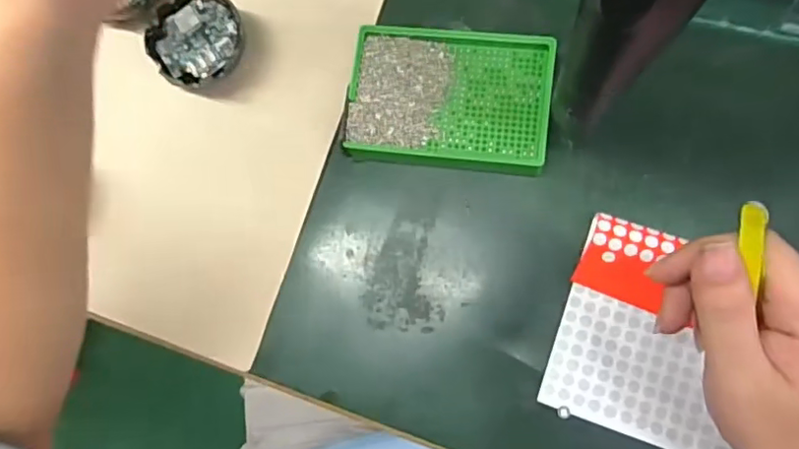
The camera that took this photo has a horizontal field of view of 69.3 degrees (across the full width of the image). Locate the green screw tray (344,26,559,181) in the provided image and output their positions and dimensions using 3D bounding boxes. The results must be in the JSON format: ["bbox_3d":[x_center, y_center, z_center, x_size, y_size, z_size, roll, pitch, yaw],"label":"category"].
[{"bbox_3d":[0.036,-0.089,0.410,0.137,0.026,0.098,7,82,7],"label":"green screw tray"}]

